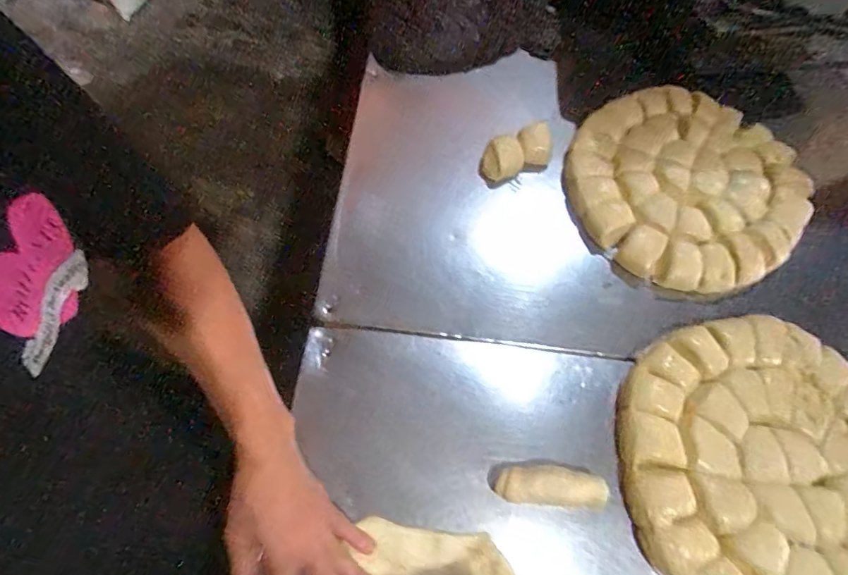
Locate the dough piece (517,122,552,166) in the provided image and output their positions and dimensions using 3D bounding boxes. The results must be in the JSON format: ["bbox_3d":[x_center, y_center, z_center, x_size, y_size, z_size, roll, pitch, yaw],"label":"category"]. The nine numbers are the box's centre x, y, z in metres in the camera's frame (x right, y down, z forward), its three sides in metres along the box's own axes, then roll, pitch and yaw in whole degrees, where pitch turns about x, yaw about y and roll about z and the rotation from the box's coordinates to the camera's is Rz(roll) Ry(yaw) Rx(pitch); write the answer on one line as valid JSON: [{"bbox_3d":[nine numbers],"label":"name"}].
[{"bbox_3d":[0.153,-0.194,0.639,0.054,0.040,0.045,24,64,2],"label":"dough piece"}]

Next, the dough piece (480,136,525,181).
[{"bbox_3d":[0.105,-0.166,0.632,0.054,0.046,0.041,15,64,-2],"label":"dough piece"}]

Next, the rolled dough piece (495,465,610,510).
[{"bbox_3d":[0.124,0.196,0.461,0.104,0.033,0.036,8,65,-6],"label":"rolled dough piece"}]

